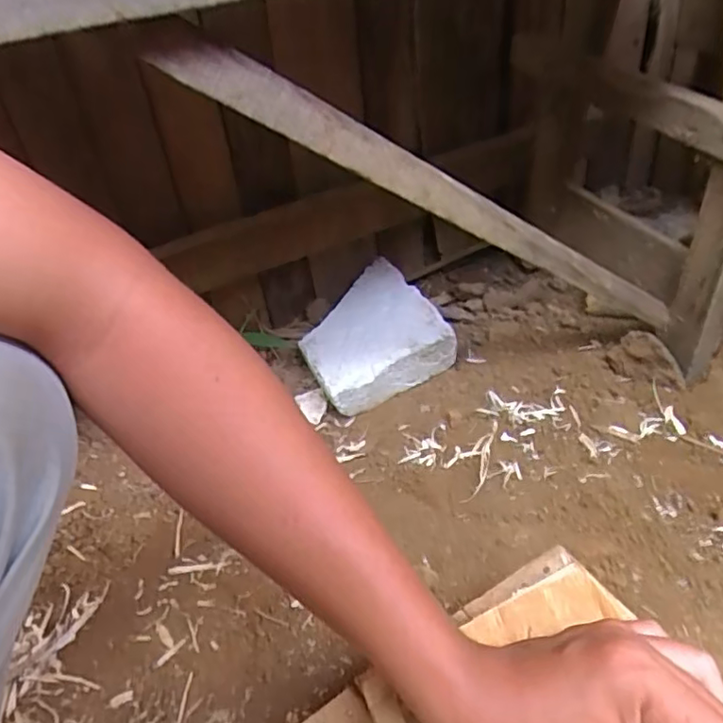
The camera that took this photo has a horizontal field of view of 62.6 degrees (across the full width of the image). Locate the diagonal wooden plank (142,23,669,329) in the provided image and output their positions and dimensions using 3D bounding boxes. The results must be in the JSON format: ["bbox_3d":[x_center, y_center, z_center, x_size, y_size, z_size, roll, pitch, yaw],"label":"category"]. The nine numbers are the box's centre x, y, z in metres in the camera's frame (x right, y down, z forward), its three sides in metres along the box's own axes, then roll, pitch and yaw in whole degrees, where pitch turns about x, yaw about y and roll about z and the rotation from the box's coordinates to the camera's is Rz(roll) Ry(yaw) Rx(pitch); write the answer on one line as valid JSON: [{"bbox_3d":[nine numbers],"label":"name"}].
[{"bbox_3d":[0.129,-0.132,0.572,0.681,0.035,0.030,13,27,-40],"label":"diagonal wooden plank"}]

